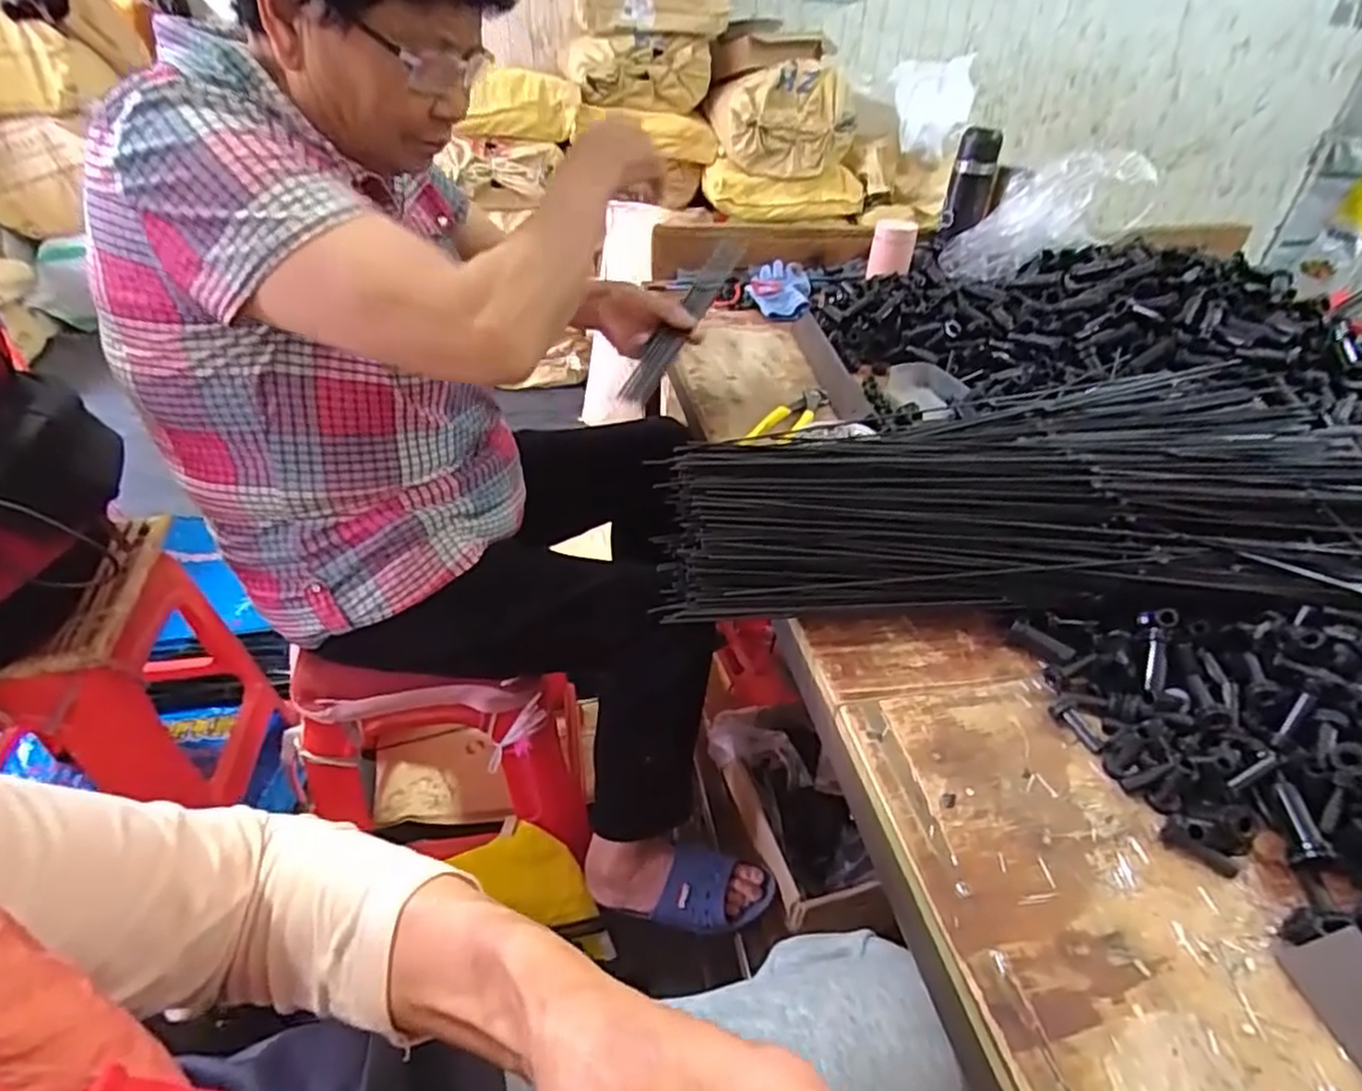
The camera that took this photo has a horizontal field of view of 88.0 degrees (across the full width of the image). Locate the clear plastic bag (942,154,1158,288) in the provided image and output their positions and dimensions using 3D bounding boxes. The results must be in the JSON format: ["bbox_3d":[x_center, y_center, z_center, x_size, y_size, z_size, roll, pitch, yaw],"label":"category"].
[{"bbox_3d":[0.530,-0.483,1.052,0.293,0.134,0.065,-13,21,44],"label":"clear plastic bag"}]

